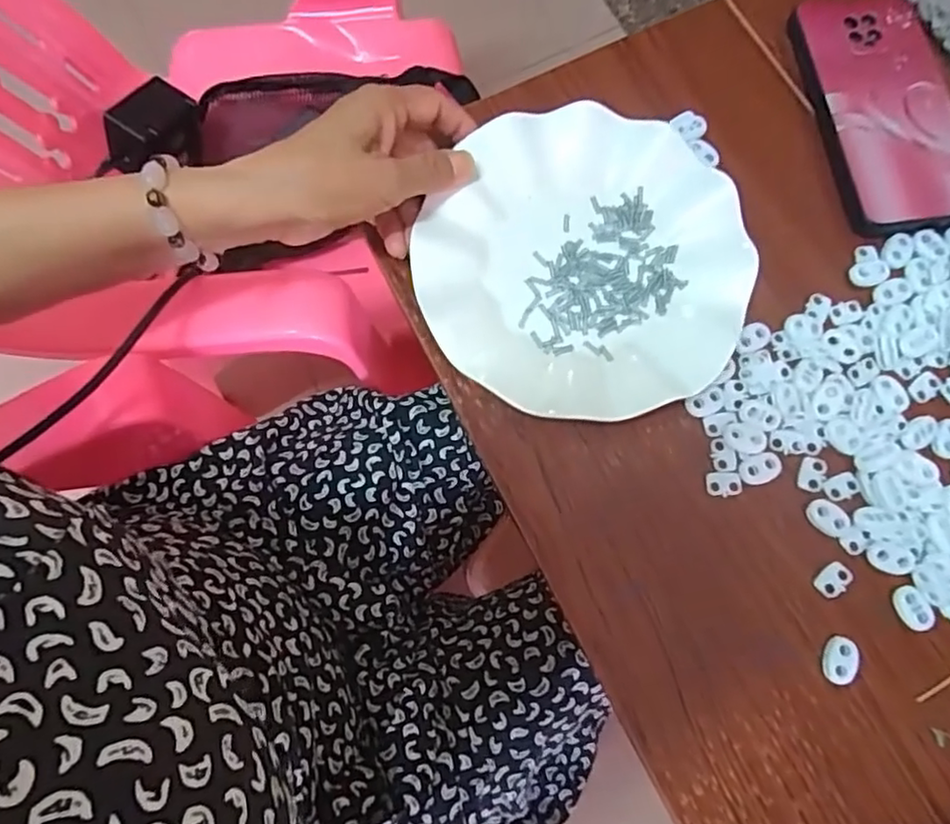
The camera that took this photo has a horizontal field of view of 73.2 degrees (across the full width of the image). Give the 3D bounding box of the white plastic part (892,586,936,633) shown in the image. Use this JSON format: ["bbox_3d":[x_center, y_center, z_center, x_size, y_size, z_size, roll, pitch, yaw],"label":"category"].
[{"bbox_3d":[0.227,0.102,0.331,0.015,0.004,0.023,-28,78,-6],"label":"white plastic part"}]

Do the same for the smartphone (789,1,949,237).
[{"bbox_3d":[0.261,-0.189,0.400,0.083,0.008,0.162,-7,77,-1],"label":"smartphone"}]

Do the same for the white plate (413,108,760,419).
[{"bbox_3d":[0.064,-0.087,0.365,0.177,0.024,0.186,0,77,0],"label":"white plate"}]

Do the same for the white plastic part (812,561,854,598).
[{"bbox_3d":[0.188,0.088,0.334,0.019,0.004,0.014,-39,80,-8],"label":"white plastic part"}]

